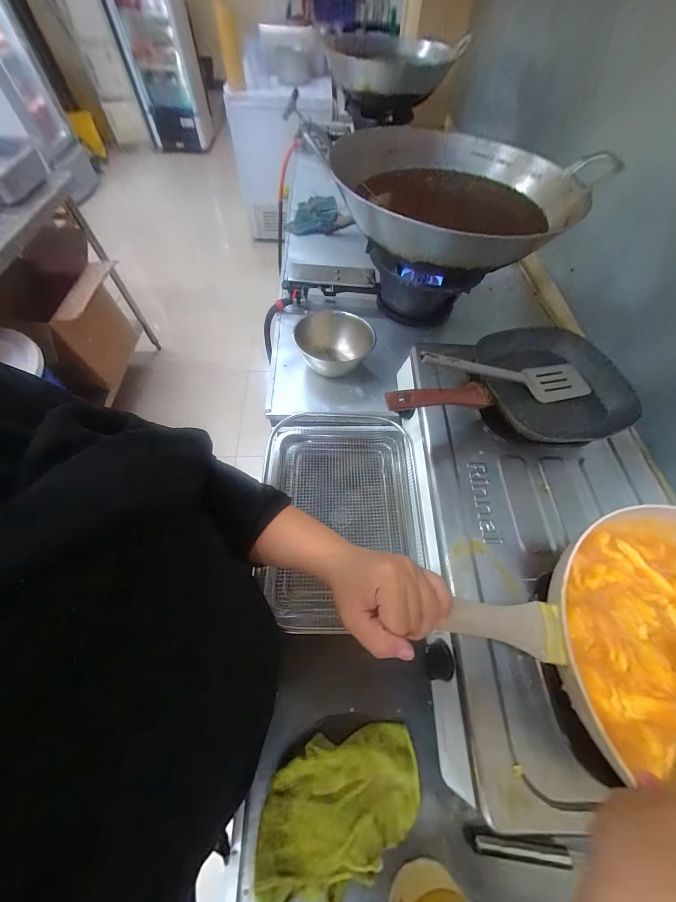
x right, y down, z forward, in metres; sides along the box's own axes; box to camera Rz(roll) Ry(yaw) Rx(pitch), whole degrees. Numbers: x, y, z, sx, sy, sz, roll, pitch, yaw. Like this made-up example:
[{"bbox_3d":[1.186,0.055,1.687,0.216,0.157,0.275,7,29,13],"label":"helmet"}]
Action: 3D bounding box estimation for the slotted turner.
[{"bbox_3d":[0.279,-0.131,0.494,0.315,0.039,0.070,4,60,-17],"label":"slotted turner"}]

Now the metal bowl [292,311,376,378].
[{"bbox_3d":[-0.008,-0.256,0.716,0.166,0.086,0.174,2,61,-3],"label":"metal bowl"}]

